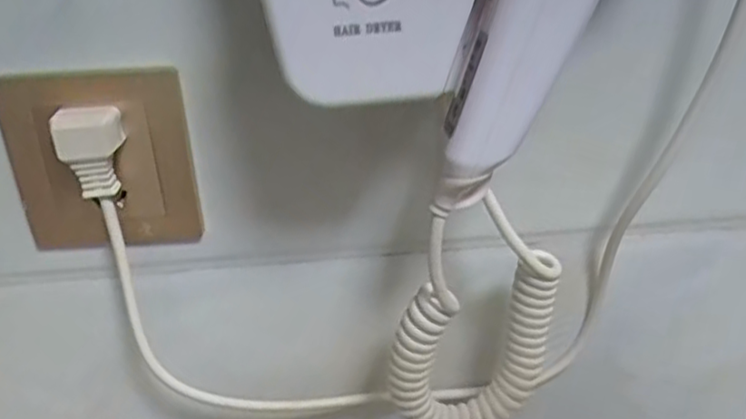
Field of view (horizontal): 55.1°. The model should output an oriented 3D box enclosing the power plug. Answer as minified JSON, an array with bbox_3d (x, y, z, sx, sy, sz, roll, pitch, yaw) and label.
[{"bbox_3d":[-0.129,-0.027,0.332,0.027,0.040,0.018,-6,28,-2],"label":"power plug"}]

